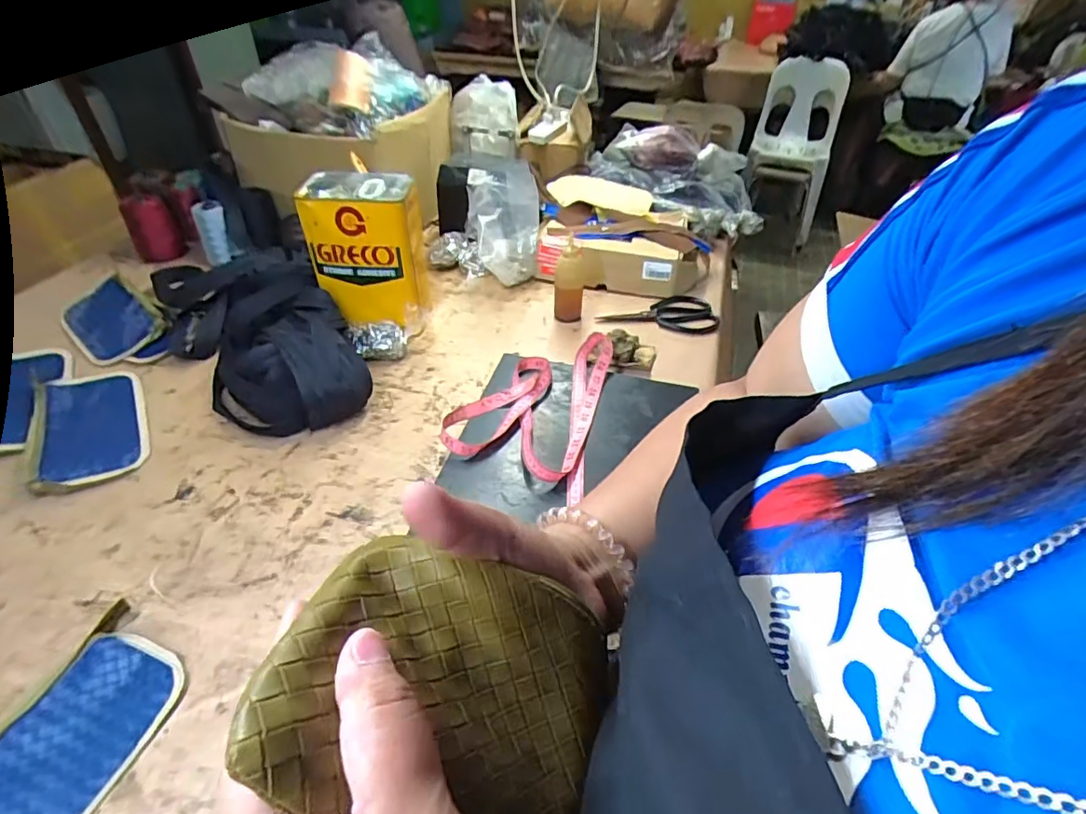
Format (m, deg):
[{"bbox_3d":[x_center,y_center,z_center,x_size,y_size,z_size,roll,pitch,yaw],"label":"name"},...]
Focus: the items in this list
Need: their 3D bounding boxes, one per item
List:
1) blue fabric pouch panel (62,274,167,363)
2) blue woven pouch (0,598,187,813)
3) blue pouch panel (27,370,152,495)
[{"bbox_3d":[-0.697,-0.145,0.873,0.219,0.018,0.117,31,64,29],"label":"blue fabric pouch panel"},{"bbox_3d":[-0.403,0.293,0.429,0.113,0.019,0.228,17,45,15],"label":"blue woven pouch"},{"bbox_3d":[-0.591,0.022,0.707,0.119,0.017,0.231,-22,48,-24],"label":"blue pouch panel"}]

